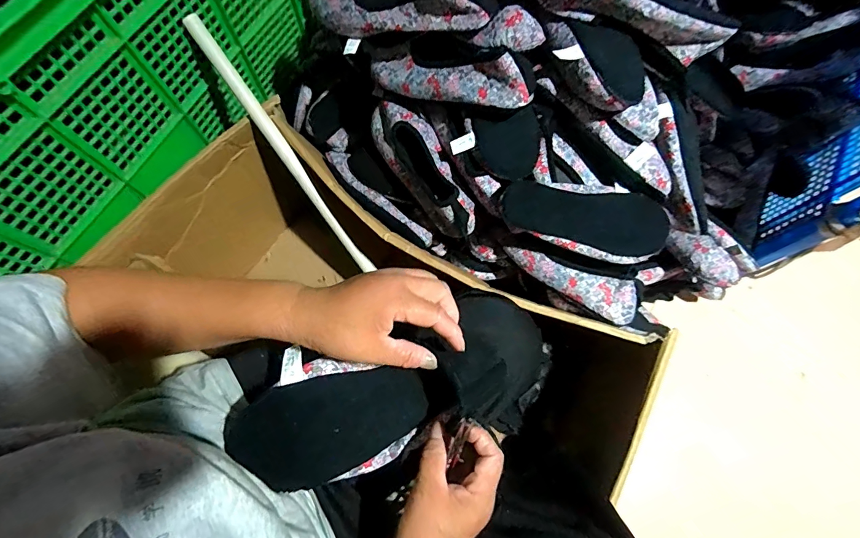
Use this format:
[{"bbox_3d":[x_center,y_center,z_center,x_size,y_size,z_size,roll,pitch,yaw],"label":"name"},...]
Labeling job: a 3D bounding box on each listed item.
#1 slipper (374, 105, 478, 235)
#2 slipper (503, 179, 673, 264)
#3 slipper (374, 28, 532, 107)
[{"bbox_3d":[-0.010,-0.158,0.605,0.079,0.059,0.246,-29,74,-10],"label":"slipper"},{"bbox_3d":[0.218,-0.065,0.577,0.253,0.050,0.096,7,87,-12],"label":"slipper"},{"bbox_3d":[0.022,-0.269,0.556,0.240,0.062,0.073,21,71,28],"label":"slipper"}]

